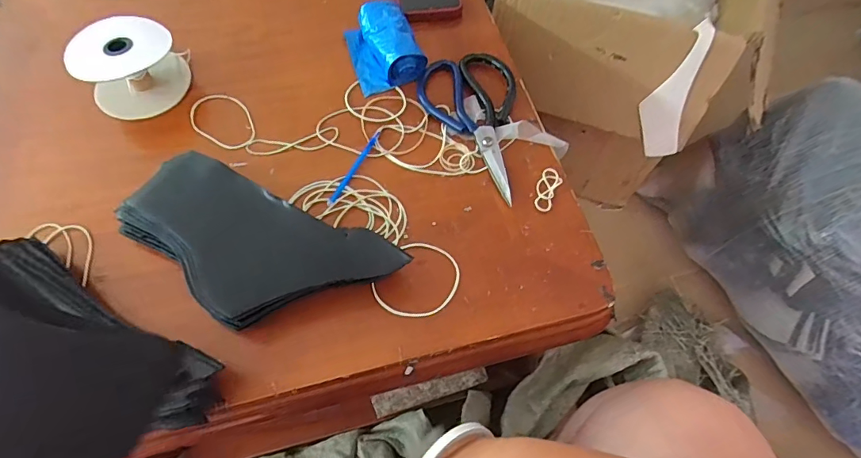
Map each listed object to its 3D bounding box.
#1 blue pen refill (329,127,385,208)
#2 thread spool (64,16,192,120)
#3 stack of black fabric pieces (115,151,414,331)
[{"bbox_3d":[-0.075,-0.066,0.474,0.007,0.004,0.104,23,67,14],"label":"blue pen refill"},{"bbox_3d":[-0.321,-0.175,0.503,0.105,0.062,0.088,-41,68,-18],"label":"thread spool"},{"bbox_3d":[-0.152,0.024,0.404,0.239,0.057,0.110,24,65,14],"label":"stack of black fabric pieces"}]

